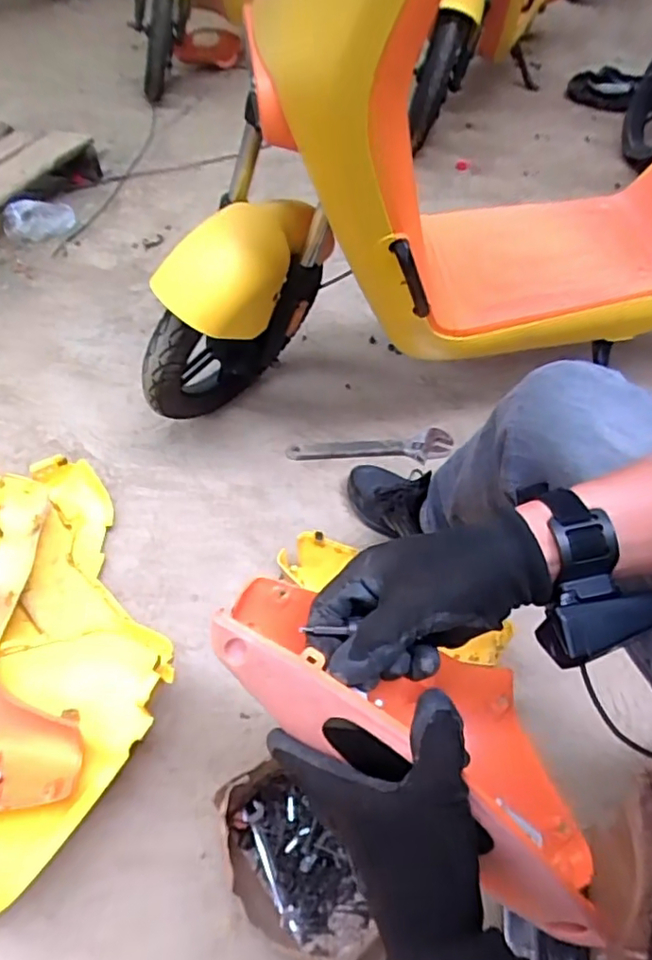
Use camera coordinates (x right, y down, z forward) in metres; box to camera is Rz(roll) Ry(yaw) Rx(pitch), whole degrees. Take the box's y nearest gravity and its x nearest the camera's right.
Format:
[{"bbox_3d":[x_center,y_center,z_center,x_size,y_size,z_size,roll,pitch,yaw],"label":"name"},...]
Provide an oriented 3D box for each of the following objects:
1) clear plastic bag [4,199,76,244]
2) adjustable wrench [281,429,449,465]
[{"bbox_3d":[-0.759,-0.692,1.560,0.037,0.099,0.192,30,40,23],"label":"clear plastic bag"},{"bbox_3d":[0.078,-0.059,1.060,0.294,0.014,0.067,-2,50,0],"label":"adjustable wrench"}]

